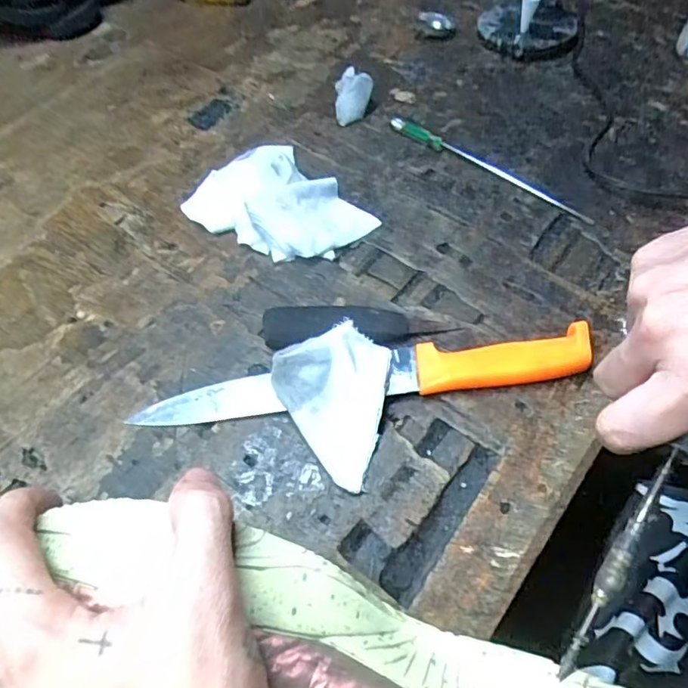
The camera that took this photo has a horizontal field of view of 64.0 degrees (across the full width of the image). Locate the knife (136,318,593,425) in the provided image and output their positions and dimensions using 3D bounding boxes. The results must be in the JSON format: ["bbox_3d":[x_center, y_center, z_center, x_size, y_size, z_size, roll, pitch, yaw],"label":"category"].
[{"bbox_3d":[0.016,0.021,0.353,0.290,0.019,0.036,-7,57,-4],"label":"knife"}]

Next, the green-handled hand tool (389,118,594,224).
[{"bbox_3d":[0.121,-0.151,0.463,0.190,0.015,0.011,33,63,20],"label":"green-handled hand tool"}]

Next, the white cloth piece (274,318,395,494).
[{"bbox_3d":[-0.011,0.034,0.338,0.069,0.013,0.093,11,79,5],"label":"white cloth piece"}]

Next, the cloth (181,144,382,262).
[{"bbox_3d":[-0.053,-0.114,0.435,0.100,0.030,0.129,-40,64,-23],"label":"cloth"}]

